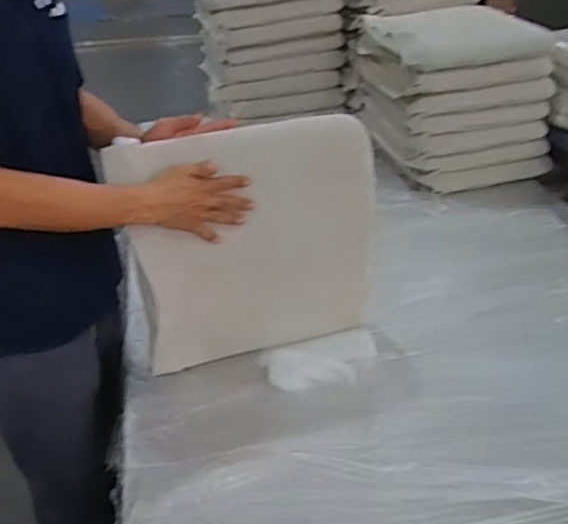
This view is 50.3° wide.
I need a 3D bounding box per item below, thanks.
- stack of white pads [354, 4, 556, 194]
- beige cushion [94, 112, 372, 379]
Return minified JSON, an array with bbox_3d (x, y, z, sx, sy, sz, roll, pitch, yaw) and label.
[{"bbox_3d":[0.502,-0.533,1.855,0.482,0.464,0.456,-8,32,-8],"label":"stack of white pads"},{"bbox_3d":[-0.045,-0.017,1.079,0.439,0.430,0.074,-13,33,-14],"label":"beige cushion"}]

